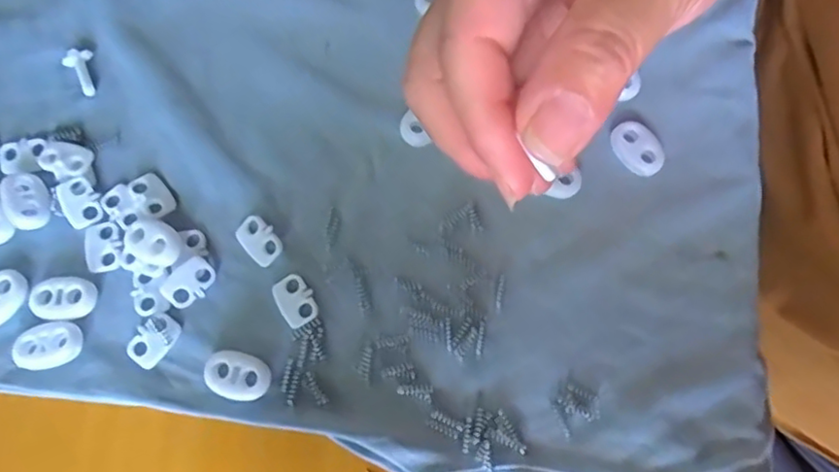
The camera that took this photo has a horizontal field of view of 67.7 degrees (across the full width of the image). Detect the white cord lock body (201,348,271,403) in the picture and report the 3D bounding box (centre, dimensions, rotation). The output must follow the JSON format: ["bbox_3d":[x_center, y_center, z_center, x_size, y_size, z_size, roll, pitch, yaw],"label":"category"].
[{"bbox_3d":[-0.063,0.047,0.212,0.023,0.004,0.016,15,75,5],"label":"white cord lock body"}]

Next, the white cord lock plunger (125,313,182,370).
[{"bbox_3d":[-0.093,0.036,0.216,0.013,0.004,0.018,38,78,10],"label":"white cord lock plunger"}]

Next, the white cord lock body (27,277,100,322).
[{"bbox_3d":[-0.126,0.022,0.221,0.023,0.004,0.015,-11,74,-3],"label":"white cord lock body"}]

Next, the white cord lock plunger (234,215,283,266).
[{"bbox_3d":[-0.058,0.001,0.226,0.012,0.004,0.018,-43,78,-11],"label":"white cord lock plunger"}]

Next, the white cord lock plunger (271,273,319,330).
[{"bbox_3d":[-0.044,0.022,0.220,0.012,0.004,0.018,-31,76,-8],"label":"white cord lock plunger"}]

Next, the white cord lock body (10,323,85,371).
[{"bbox_3d":[-0.129,0.038,0.215,0.023,0.004,0.014,-16,74,-4],"label":"white cord lock body"}]

